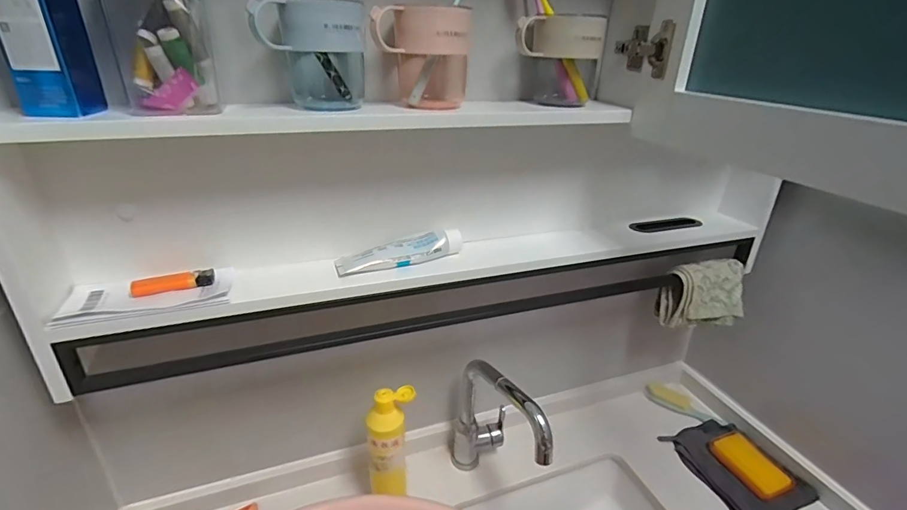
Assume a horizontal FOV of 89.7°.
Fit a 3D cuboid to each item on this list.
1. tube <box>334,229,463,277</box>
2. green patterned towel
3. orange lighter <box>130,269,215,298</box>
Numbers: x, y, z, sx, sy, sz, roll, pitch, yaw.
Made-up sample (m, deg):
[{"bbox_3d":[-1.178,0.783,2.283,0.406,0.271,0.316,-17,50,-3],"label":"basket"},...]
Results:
[{"bbox_3d":[-0.065,-0.006,0.586,0.165,0.030,0.039,-6,27,-18],"label":"tube"},{"bbox_3d":[0.421,0.067,0.767,0.135,0.100,0.059,-1,26,-7],"label":"green patterned towel"},{"bbox_3d":[-0.311,0.031,0.508,0.079,0.014,0.019,-10,29,-24],"label":"orange lighter"}]

